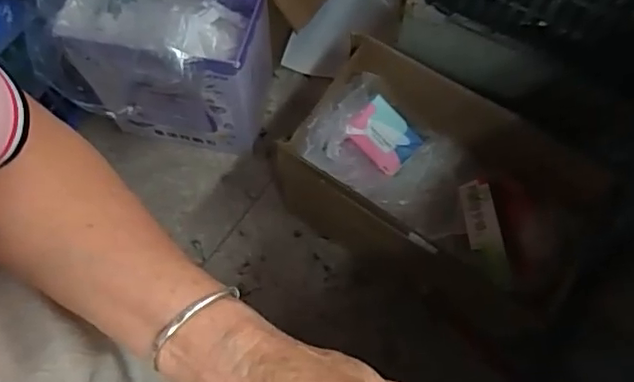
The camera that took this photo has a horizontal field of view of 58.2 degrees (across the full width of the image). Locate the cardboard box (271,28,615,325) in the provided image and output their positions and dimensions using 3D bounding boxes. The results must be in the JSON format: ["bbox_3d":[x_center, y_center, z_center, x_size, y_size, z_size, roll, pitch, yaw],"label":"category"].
[{"bbox_3d":[0.192,0.007,0.958,0.435,0.298,0.253,31,72,11],"label":"cardboard box"}]

